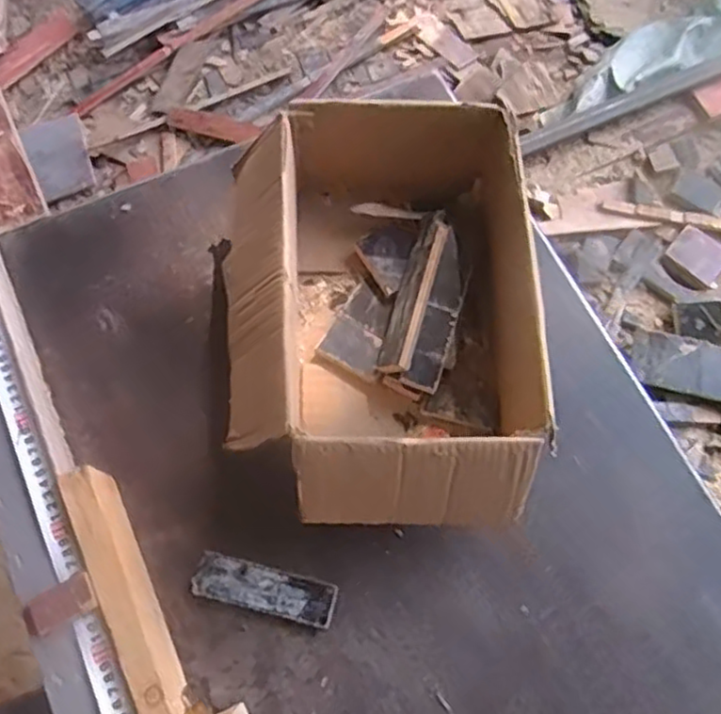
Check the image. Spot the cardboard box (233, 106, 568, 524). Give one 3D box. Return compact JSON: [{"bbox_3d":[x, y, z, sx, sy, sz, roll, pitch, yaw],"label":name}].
[{"bbox_3d":[0.019,-0.037,0.620,0.266,0.123,0.361,-4,72,-2],"label":"cardboard box"}]

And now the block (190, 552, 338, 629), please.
[{"bbox_3d":[-0.081,0.197,0.597,0.119,0.013,0.038,13,72,4],"label":"block"}]

